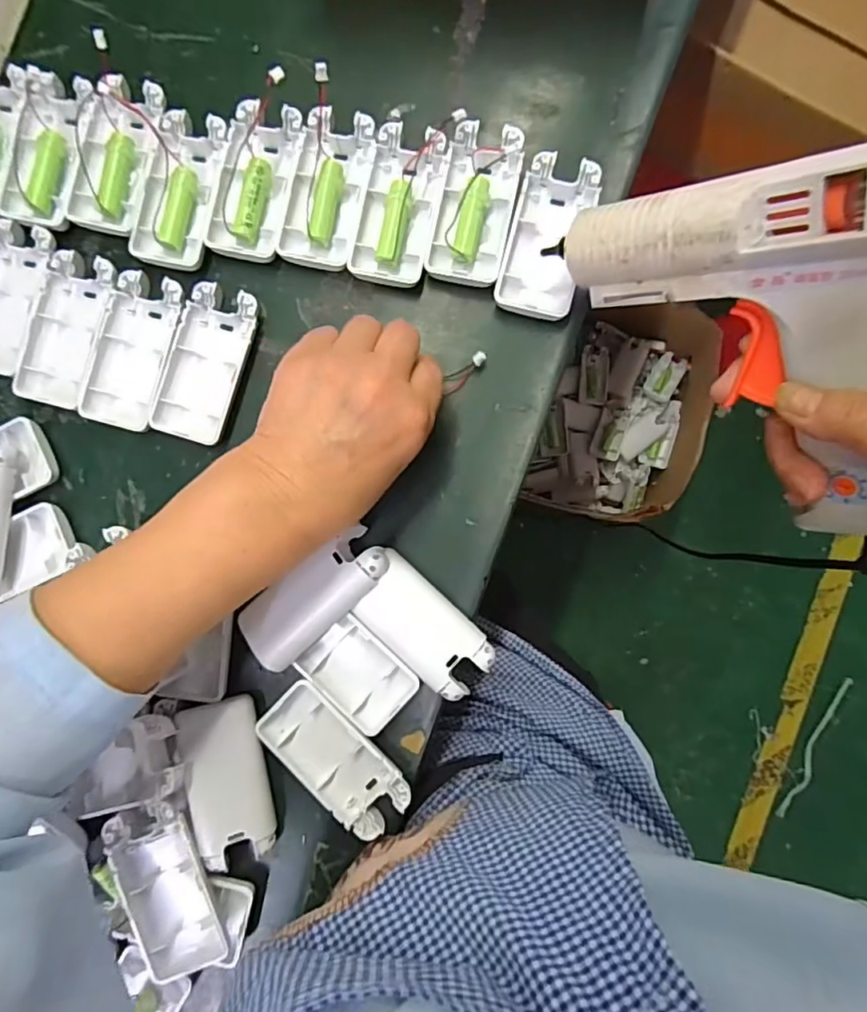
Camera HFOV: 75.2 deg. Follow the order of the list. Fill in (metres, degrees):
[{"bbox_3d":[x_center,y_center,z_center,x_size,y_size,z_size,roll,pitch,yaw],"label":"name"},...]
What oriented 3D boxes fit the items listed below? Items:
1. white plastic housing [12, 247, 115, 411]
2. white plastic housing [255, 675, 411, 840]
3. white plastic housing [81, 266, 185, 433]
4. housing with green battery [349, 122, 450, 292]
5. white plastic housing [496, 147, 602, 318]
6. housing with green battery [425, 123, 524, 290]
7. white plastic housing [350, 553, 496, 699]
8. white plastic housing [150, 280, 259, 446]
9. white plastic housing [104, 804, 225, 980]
[{"bbox_3d":[-0.230,-0.111,0.354,0.046,0.009,0.095,16,89,4],"label":"white plastic housing"},{"bbox_3d":[-0.058,0.149,0.336,0.095,0.017,0.047,41,90,4],"label":"white plastic housing"},{"bbox_3d":[-0.186,-0.096,0.355,0.047,0.015,0.095,15,89,4],"label":"white plastic housing"},{"bbox_3d":[-0.020,-0.183,0.346,0.047,0.014,0.093,12,89,3],"label":"housing with green battery"},{"bbox_3d":[0.069,-0.161,0.340,0.044,0.014,0.093,15,89,4],"label":"white plastic housing"},{"bbox_3d":[0.026,-0.183,0.343,0.043,0.015,0.091,13,89,4],"label":"housing with green battery"},{"bbox_3d":[-0.006,0.073,0.335,0.084,0.012,0.043,42,91,4],"label":"white plastic housing"},{"bbox_3d":[-0.139,-0.087,0.349,0.046,0.014,0.094,16,89,4],"label":"white plastic housing"},{"bbox_3d":[-0.150,0.219,0.322,0.042,0.022,0.099,-19,87,2],"label":"white plastic housing"}]

